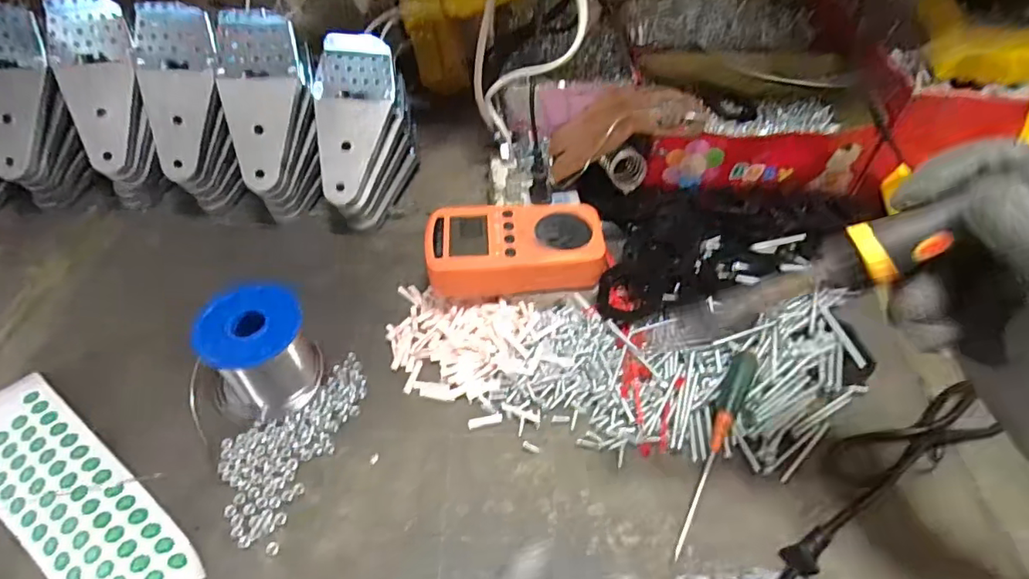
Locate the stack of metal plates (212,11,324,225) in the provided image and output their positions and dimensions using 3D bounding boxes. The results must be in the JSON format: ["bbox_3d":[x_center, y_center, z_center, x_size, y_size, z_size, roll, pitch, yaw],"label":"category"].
[{"bbox_3d":[-0.209,-0.146,0.475,0.074,0.172,0.048,-7,17,-8],"label":"stack of metal plates"}]

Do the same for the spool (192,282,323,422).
[{"bbox_3d":[-0.172,0.043,0.369,0.073,0.065,0.063,-33,57,-26],"label":"spool"}]

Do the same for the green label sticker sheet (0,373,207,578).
[{"bbox_3d":[-0.274,0.122,0.333,0.213,0.015,0.058,28,54,22],"label":"green label sticker sheet"}]

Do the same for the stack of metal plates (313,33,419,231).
[{"bbox_3d":[-0.138,-0.133,0.489,0.076,0.122,0.119,4,49,2],"label":"stack of metal plates"}]

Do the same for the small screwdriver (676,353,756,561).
[{"bbox_3d":[0.127,0.101,0.351,0.019,0.019,0.145,23,59,18],"label":"small screwdriver"}]

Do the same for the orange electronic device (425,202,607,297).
[{"bbox_3d":[0.000,-0.032,0.404,0.126,0.025,0.074,-3,49,-3],"label":"orange electronic device"}]

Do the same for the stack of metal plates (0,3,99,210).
[{"bbox_3d":[-0.431,-0.159,0.485,0.072,0.168,0.045,-12,16,-12],"label":"stack of metal plates"}]

